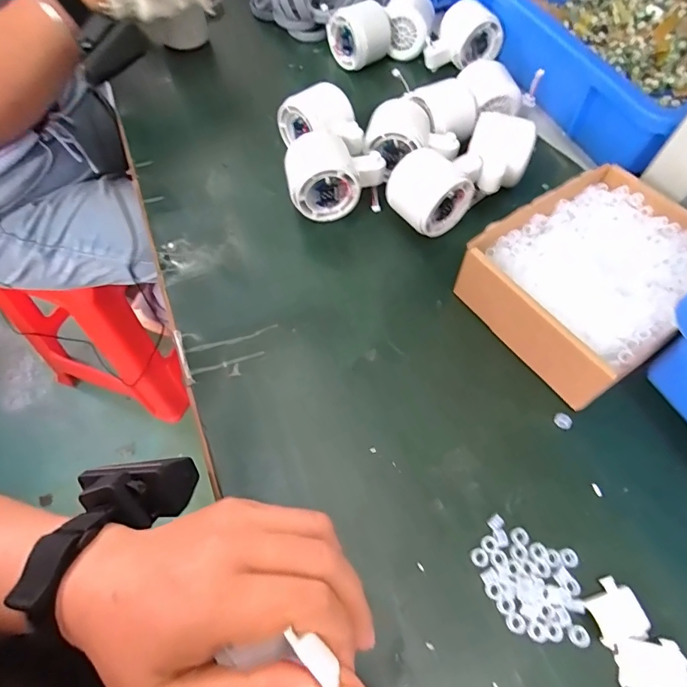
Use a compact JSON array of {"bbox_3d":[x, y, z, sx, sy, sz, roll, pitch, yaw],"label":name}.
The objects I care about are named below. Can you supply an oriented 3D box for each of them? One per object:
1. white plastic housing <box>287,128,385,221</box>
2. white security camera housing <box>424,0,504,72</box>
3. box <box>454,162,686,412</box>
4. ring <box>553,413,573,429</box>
[{"bbox_3d":[-0.009,-0.151,0.386,0.086,0.054,0.052,-13,61,-10],"label":"white plastic housing"},{"bbox_3d":[0.141,-0.354,0.507,0.081,0.056,0.047,19,60,9],"label":"white security camera housing"},{"bbox_3d":[0.193,-0.054,0.335,0.189,0.050,0.136,-30,65,-17],"label":"box"},{"bbox_3d":[0.151,0.053,0.300,0.011,0.004,0.011,0,60,-1],"label":"ring"}]

